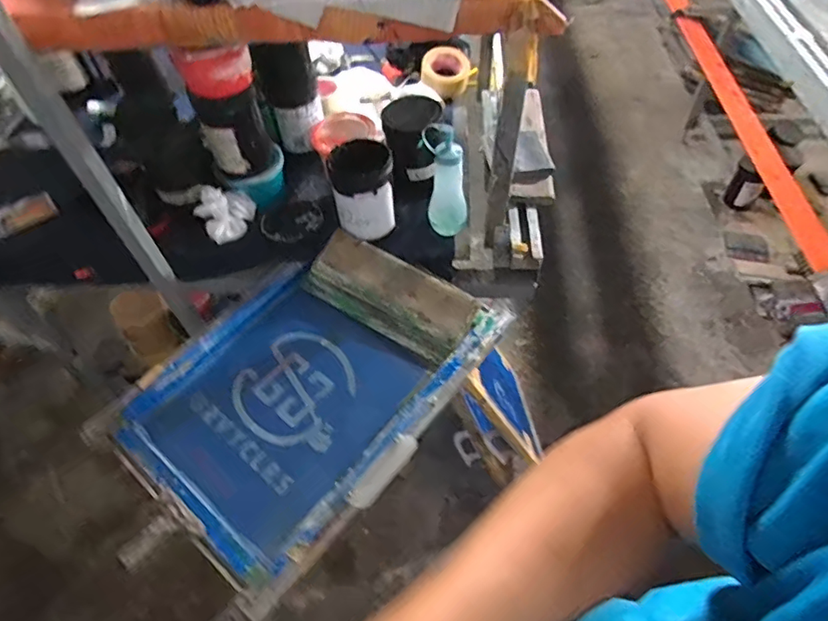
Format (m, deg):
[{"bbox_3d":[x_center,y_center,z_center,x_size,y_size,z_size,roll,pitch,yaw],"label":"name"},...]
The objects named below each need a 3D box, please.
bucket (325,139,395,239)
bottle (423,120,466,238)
[{"bbox_3d":[-0.087,-0.210,0.897,0.104,0.133,0.098,-2,53,3],"label":"bucket"},{"bbox_3d":[0.054,-0.216,0.875,0.069,0.188,0.058,-1,53,4],"label":"bottle"}]

